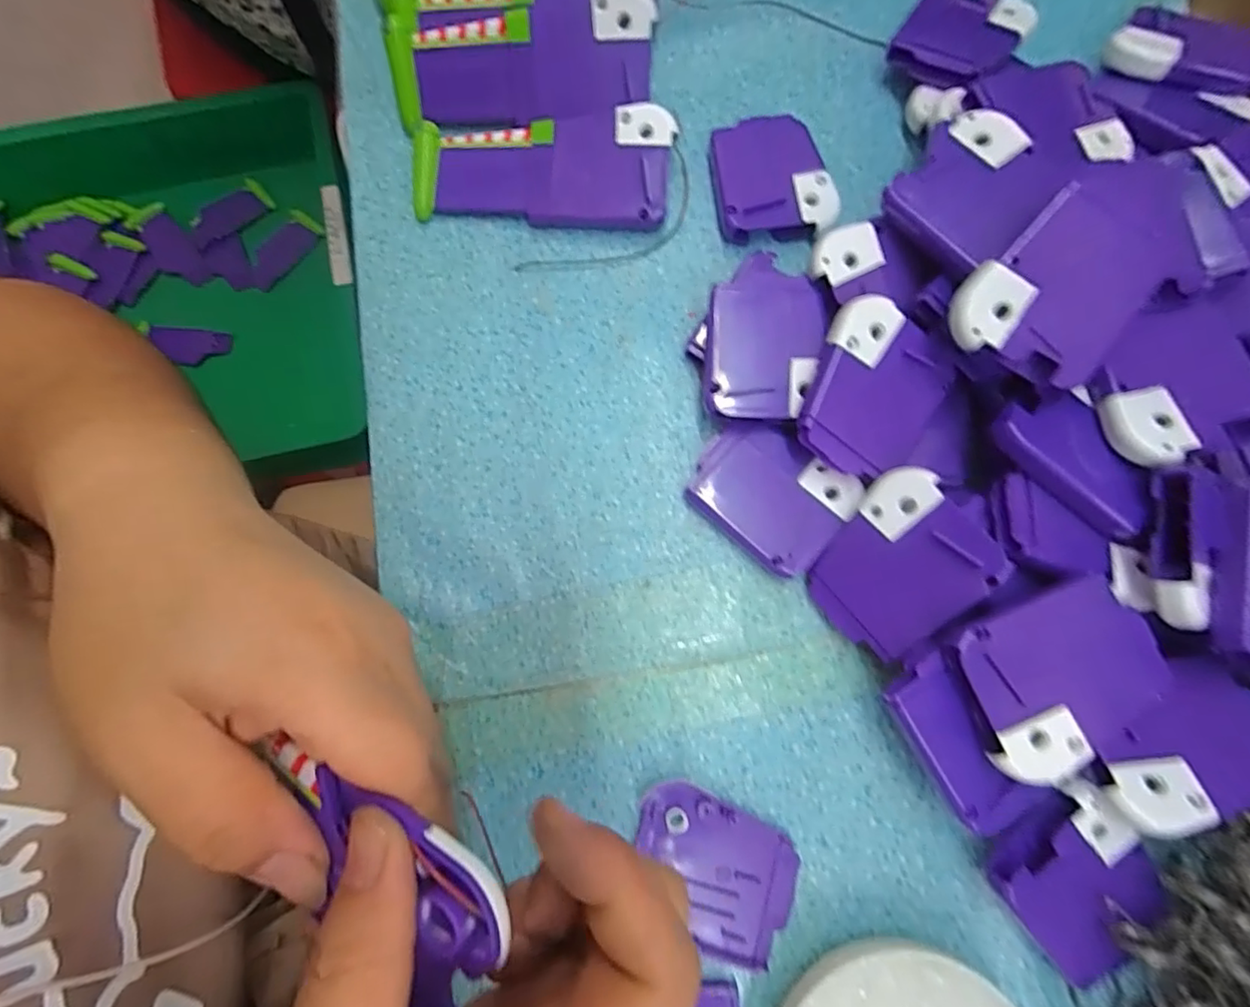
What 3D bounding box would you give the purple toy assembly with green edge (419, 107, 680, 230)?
[{"bbox_3d":[-0.038,-0.154,0.271,0.114,0.022,0.048,6,79,1],"label":"purple toy assembly with green edge"}]

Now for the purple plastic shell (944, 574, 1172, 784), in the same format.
[{"bbox_3d":[0.144,0.058,0.199,0.063,0.015,0.052,-22,79,-5],"label":"purple plastic shell"}]

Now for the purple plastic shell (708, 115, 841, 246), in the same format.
[{"bbox_3d":[0.067,-0.148,0.273,0.053,0.014,0.063,-4,78,-1],"label":"purple plastic shell"}]

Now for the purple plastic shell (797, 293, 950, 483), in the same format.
[{"bbox_3d":[0.096,-0.042,0.225,0.049,0.014,0.060,28,80,6],"label":"purple plastic shell"}]

